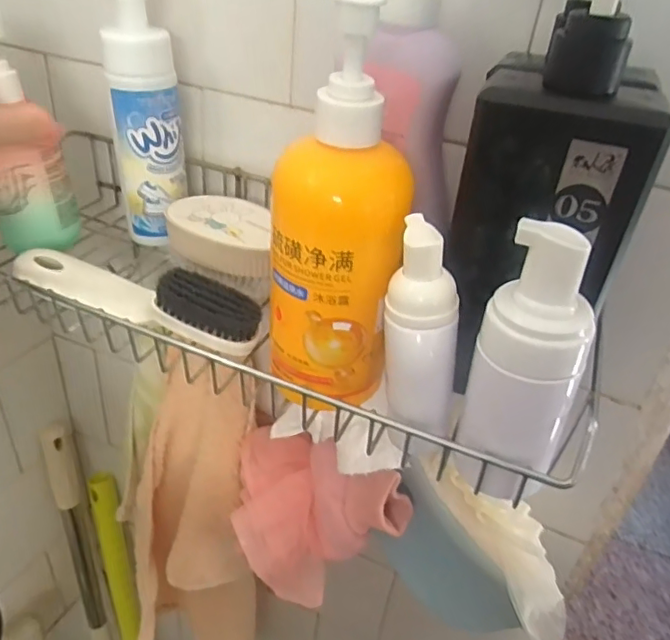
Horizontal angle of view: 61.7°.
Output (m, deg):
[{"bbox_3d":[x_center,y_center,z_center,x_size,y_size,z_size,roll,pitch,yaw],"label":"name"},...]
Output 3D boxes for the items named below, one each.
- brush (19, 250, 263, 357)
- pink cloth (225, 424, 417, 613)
[{"bbox_3d":[-0.125,-0.015,0.357,0.162,0.036,0.029,12,35,9],"label":"brush"},{"bbox_3d":[-0.019,0.148,0.466,0.127,0.104,0.122,-6,36,-17],"label":"pink cloth"}]

